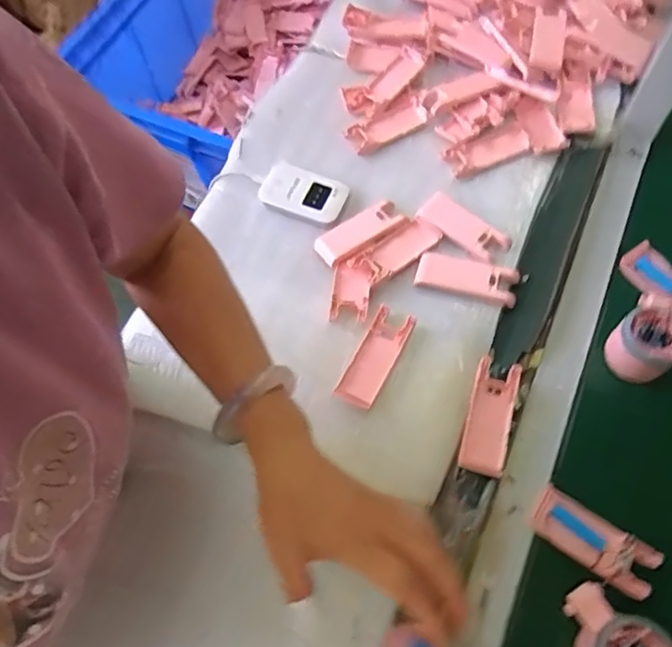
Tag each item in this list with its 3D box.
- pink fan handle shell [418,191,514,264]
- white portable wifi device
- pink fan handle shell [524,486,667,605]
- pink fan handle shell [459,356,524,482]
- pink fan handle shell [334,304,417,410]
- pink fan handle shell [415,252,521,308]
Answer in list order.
[{"bbox_3d":[0.138,-0.105,0.633,0.097,0.014,0.039,39,72,19],"label":"pink fan handle shell"},{"bbox_3d":[-0.039,-0.151,0.667,0.101,0.020,0.059,27,69,15],"label":"white portable wifi device"},{"bbox_3d":[0.219,0.185,0.492,0.103,0.013,0.043,31,70,17],"label":"pink fan handle shell"},{"bbox_3d":[0.144,0.086,0.541,0.039,0.013,0.108,14,66,10],"label":"pink fan handle shell"},{"bbox_3d":[0.038,0.033,0.568,0.039,0.013,0.101,25,68,14],"label":"pink fan handle shell"},{"bbox_3d":[0.136,-0.048,0.604,0.102,0.008,0.043,15,66,10],"label":"pink fan handle shell"}]

